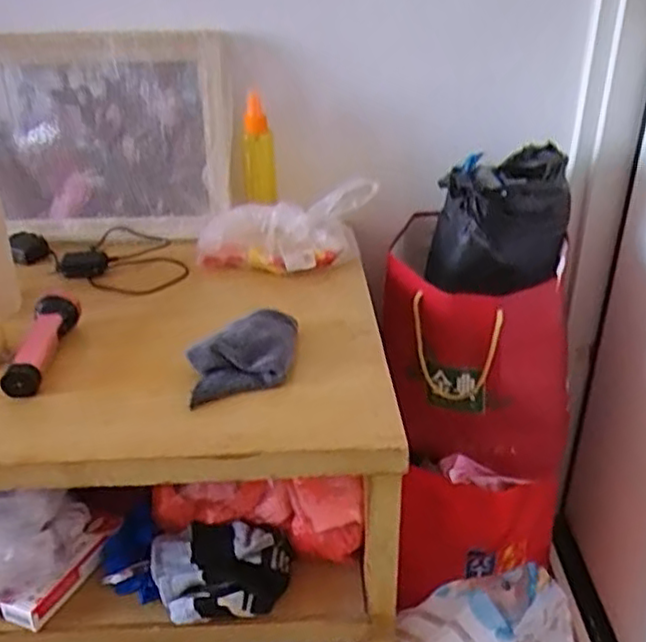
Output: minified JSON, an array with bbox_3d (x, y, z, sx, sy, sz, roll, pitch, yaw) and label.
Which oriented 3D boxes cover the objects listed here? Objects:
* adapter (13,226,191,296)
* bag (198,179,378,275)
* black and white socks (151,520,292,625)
[{"bbox_3d":[-0.271,-0.082,0.842,0.232,0.033,0.121,15,34,27],"label":"adapter"},{"bbox_3d":[-0.044,-0.106,0.807,0.216,0.077,0.089,-3,30,-1],"label":"bag"},{"bbox_3d":[-0.103,0.247,0.671,0.139,0.044,0.090,2,30,6],"label":"black and white socks"}]

